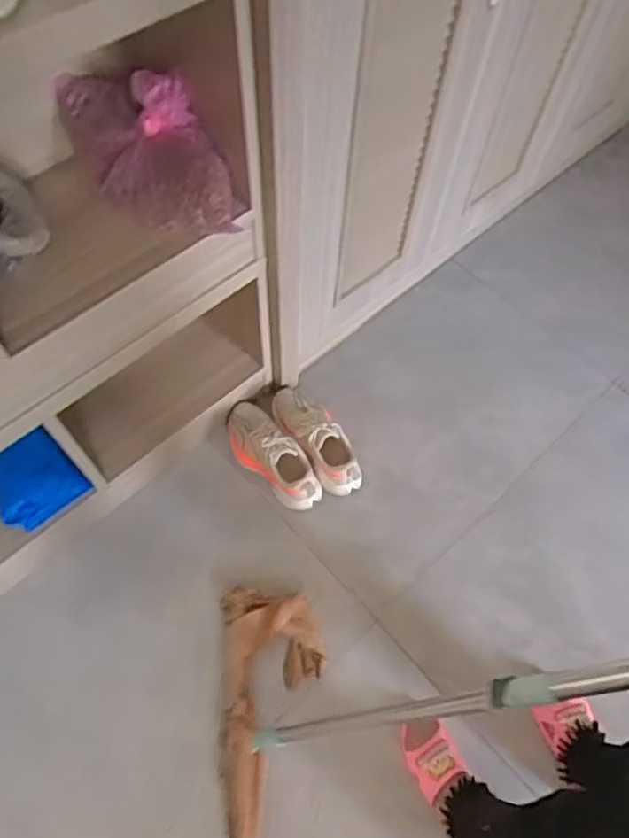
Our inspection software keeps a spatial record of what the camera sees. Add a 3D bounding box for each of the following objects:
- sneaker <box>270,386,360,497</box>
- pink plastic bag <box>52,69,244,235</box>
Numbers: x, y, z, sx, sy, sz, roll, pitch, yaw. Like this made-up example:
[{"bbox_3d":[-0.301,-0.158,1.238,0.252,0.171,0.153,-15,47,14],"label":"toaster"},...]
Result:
[{"bbox_3d":[-0.001,0.036,1.199,0.109,0.091,0.267,-27,69,-14],"label":"sneaker"},{"bbox_3d":[-0.223,-0.359,0.775,0.163,0.116,0.251,-31,68,-16],"label":"pink plastic bag"}]

